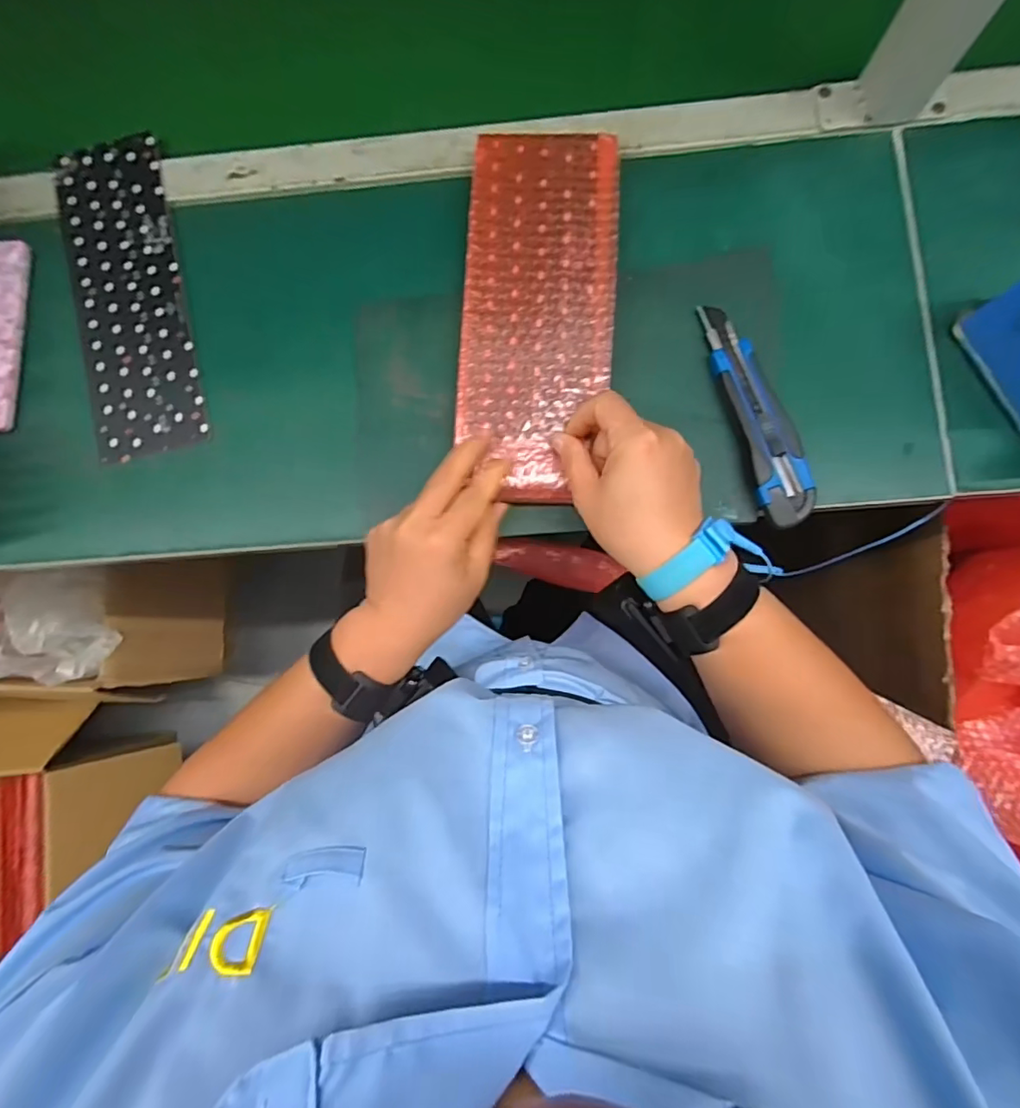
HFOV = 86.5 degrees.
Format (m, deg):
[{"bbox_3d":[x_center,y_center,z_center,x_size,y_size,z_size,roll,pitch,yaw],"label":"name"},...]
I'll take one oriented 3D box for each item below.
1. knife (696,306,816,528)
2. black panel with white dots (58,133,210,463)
[{"bbox_3d":[0.183,-0.105,0.401,0.038,0.021,0.172,-15,83,1],"label":"knife"},{"bbox_3d":[-0.315,-0.217,0.452,0.087,0.009,0.274,-13,83,2],"label":"black panel with white dots"}]

